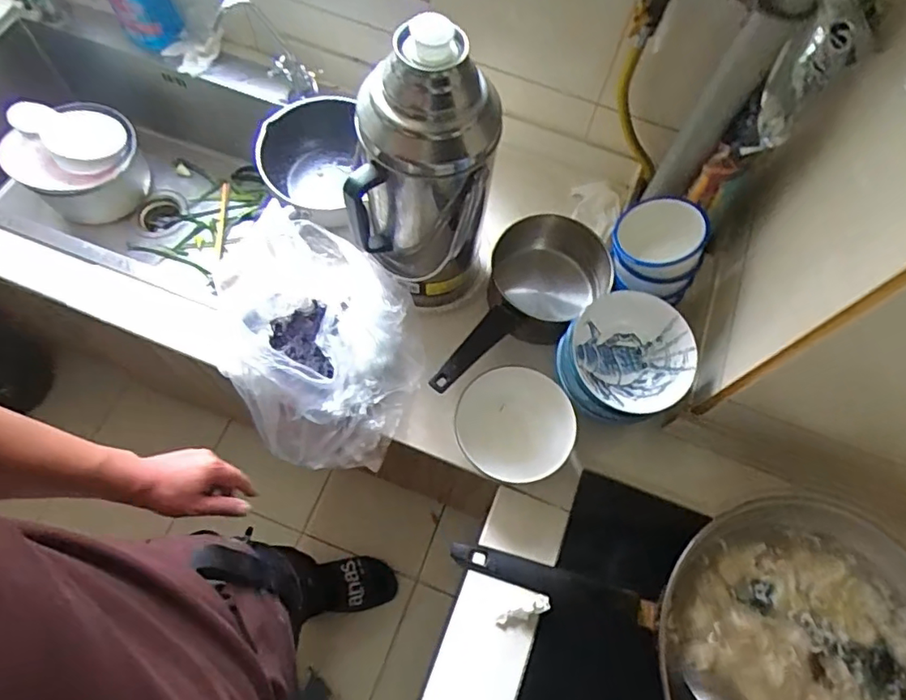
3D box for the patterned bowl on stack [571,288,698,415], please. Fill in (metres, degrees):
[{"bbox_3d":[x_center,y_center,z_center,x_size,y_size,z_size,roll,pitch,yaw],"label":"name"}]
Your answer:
[{"bbox_3d":[0.217,0.007,0.688,0.132,0.084,0.133,1,67,-3],"label":"patterned bowl on stack"}]

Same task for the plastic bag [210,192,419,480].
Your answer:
[{"bbox_3d":[-0.174,-0.017,0.721,0.239,0.146,0.316,-21,70,-12],"label":"plastic bag"}]

